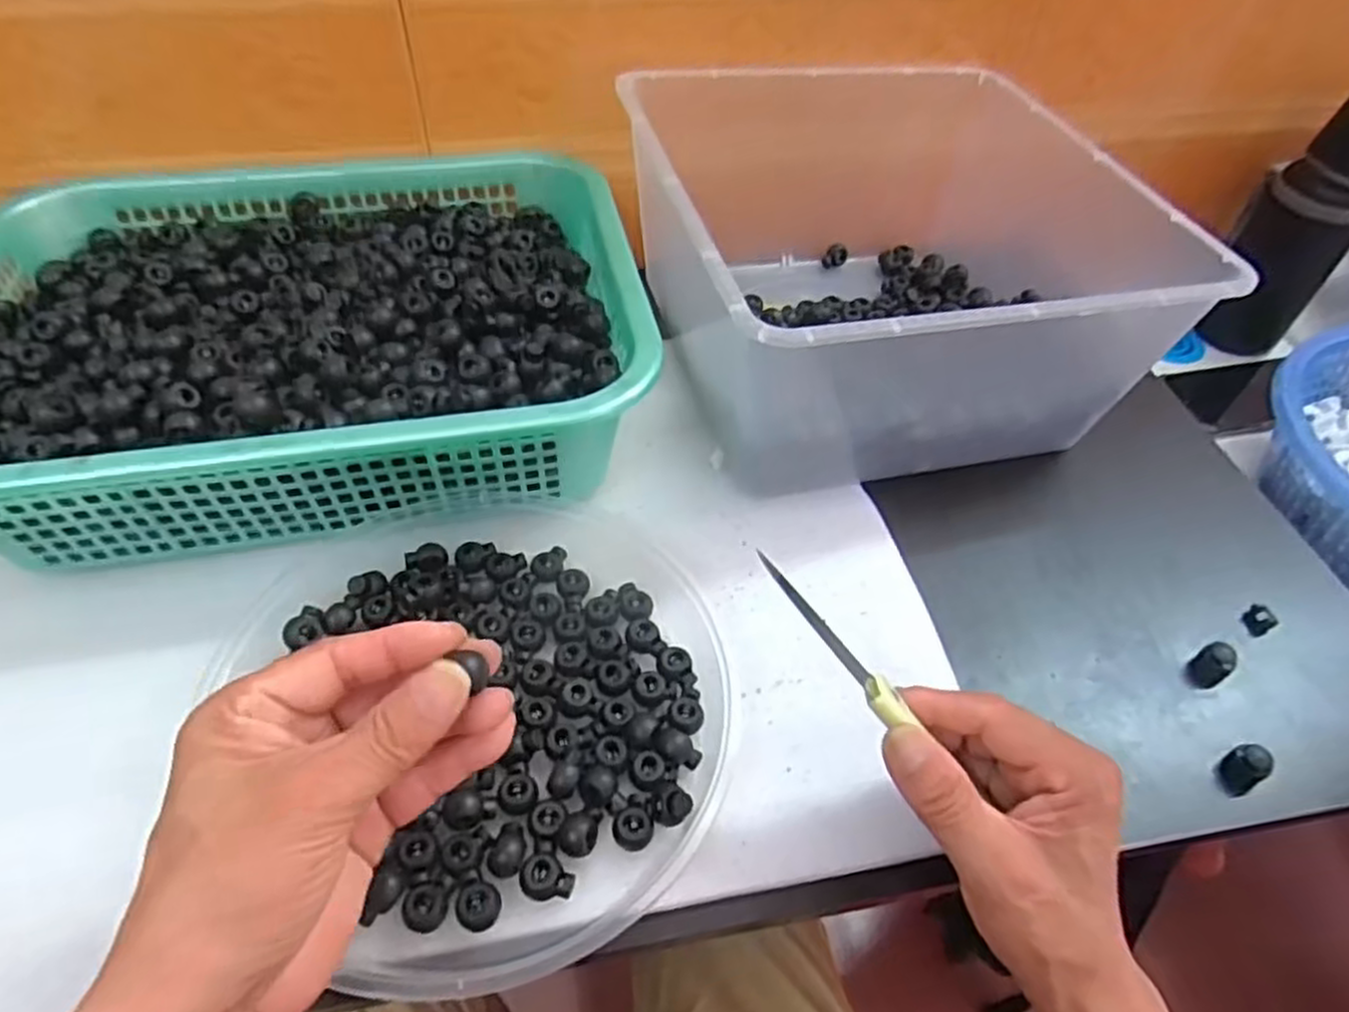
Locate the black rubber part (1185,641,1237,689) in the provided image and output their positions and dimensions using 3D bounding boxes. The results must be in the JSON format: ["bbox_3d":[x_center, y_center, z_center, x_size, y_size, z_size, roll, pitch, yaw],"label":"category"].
[{"bbox_3d":[0.286,0.084,0.419,0.018,0.019,0.016,-31,58,-26],"label":"black rubber part"}]

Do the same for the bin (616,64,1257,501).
[{"bbox_3d":[0.136,-0.165,0.532,0.294,0.146,0.317,-9,51,-10],"label":"bin"}]

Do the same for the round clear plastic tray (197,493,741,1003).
[{"bbox_3d":[-0.079,0.085,0.385,0.213,0.032,0.243,-27,56,-23],"label":"round clear plastic tray"}]

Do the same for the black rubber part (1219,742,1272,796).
[{"bbox_3d":[0.277,0.127,0.383,0.017,0.021,0.017,-23,55,-21],"label":"black rubber part"}]

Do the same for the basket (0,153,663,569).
[{"bbox_3d":[-0.219,-0.111,0.477,0.375,0.079,0.290,-10,51,-11],"label":"basket"}]

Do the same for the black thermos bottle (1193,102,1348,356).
[{"bbox_3d":[0.543,-0.239,0.688,0.066,0.225,0.069,7,50,3],"label":"black thermos bottle"}]

